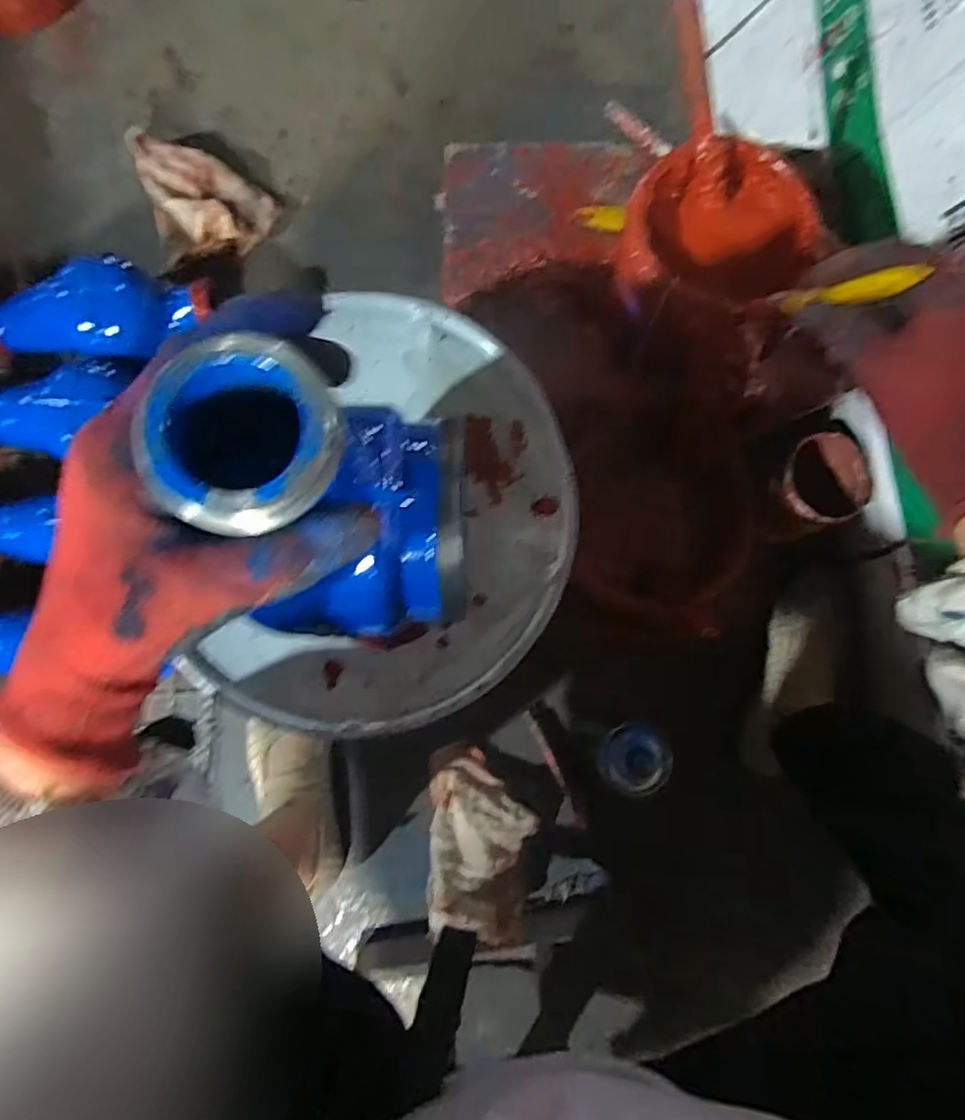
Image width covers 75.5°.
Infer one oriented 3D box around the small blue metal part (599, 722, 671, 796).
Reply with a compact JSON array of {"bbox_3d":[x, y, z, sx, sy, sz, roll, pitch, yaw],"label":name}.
[{"bbox_3d":[0.136,0.175,0.549,0.059,0.016,0.061,0,83,-2],"label":"small blue metal part"}]

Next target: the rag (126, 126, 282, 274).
[{"bbox_3d":[-0.324,-0.430,0.735,0.150,0.047,0.134,-10,83,-3],"label":"rag"}]

